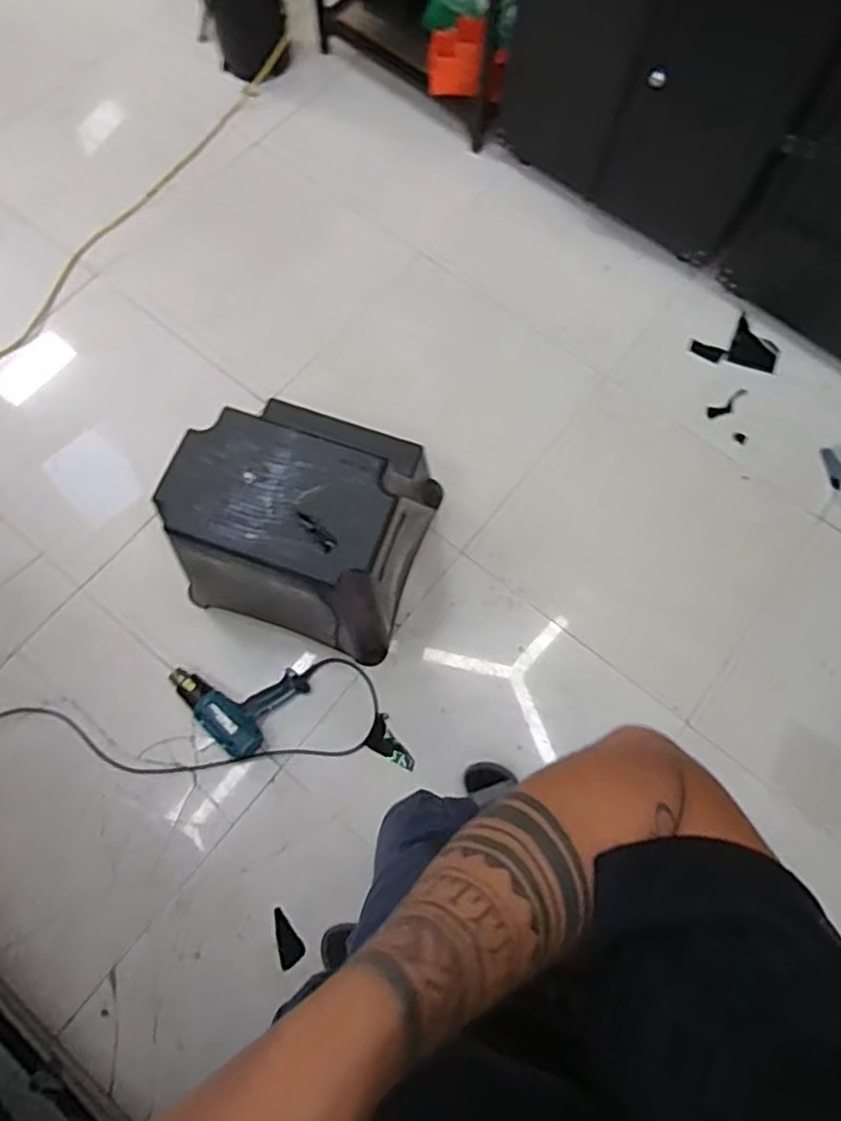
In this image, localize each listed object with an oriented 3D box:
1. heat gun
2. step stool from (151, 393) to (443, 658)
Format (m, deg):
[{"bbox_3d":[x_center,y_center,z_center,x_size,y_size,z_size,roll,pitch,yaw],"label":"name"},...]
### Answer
[{"bbox_3d":[-0.377,0.259,1.361,0.227,0.076,0.197,36,74,10],"label":"heat gun"},{"bbox_3d":[-0.217,-0.099,1.322,0.423,0.384,0.414,19,71,5],"label":"step stool"}]

